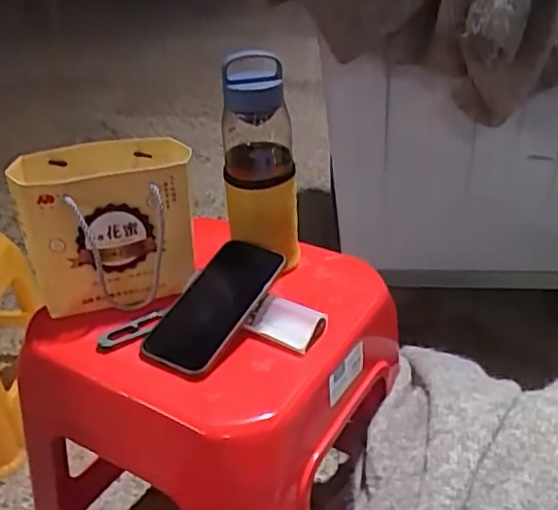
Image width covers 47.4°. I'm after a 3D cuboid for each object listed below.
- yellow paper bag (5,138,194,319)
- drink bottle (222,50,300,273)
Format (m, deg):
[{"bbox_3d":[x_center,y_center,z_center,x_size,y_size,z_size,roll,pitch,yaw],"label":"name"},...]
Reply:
[{"bbox_3d":[-0.169,-0.031,0.646,0.165,0.149,0.091,-14,34,-18],"label":"yellow paper bag"},{"bbox_3d":[-0.022,-0.103,0.675,0.075,0.213,0.075,-4,32,-4],"label":"drink bottle"}]

